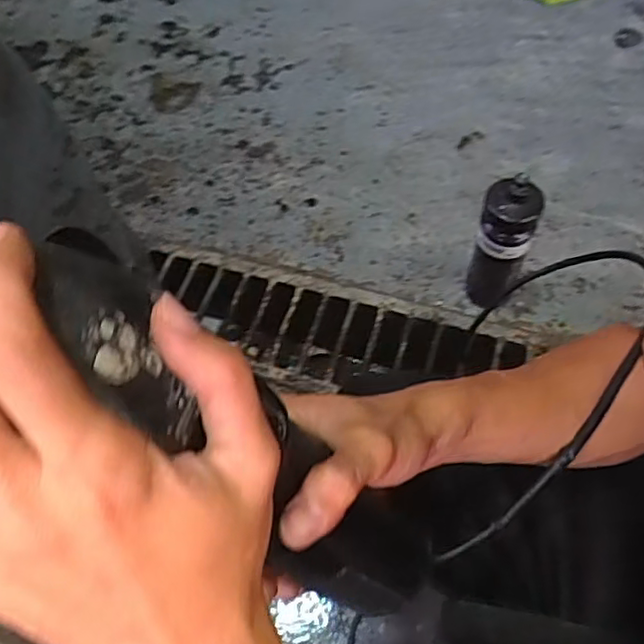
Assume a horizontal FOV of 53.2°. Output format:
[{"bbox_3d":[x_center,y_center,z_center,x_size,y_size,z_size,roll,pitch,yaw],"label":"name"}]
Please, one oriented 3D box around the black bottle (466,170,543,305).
[{"bbox_3d":[0.279,-0.125,0.999,0.083,0.268,0.083,-2,60,3],"label":"black bottle"}]

